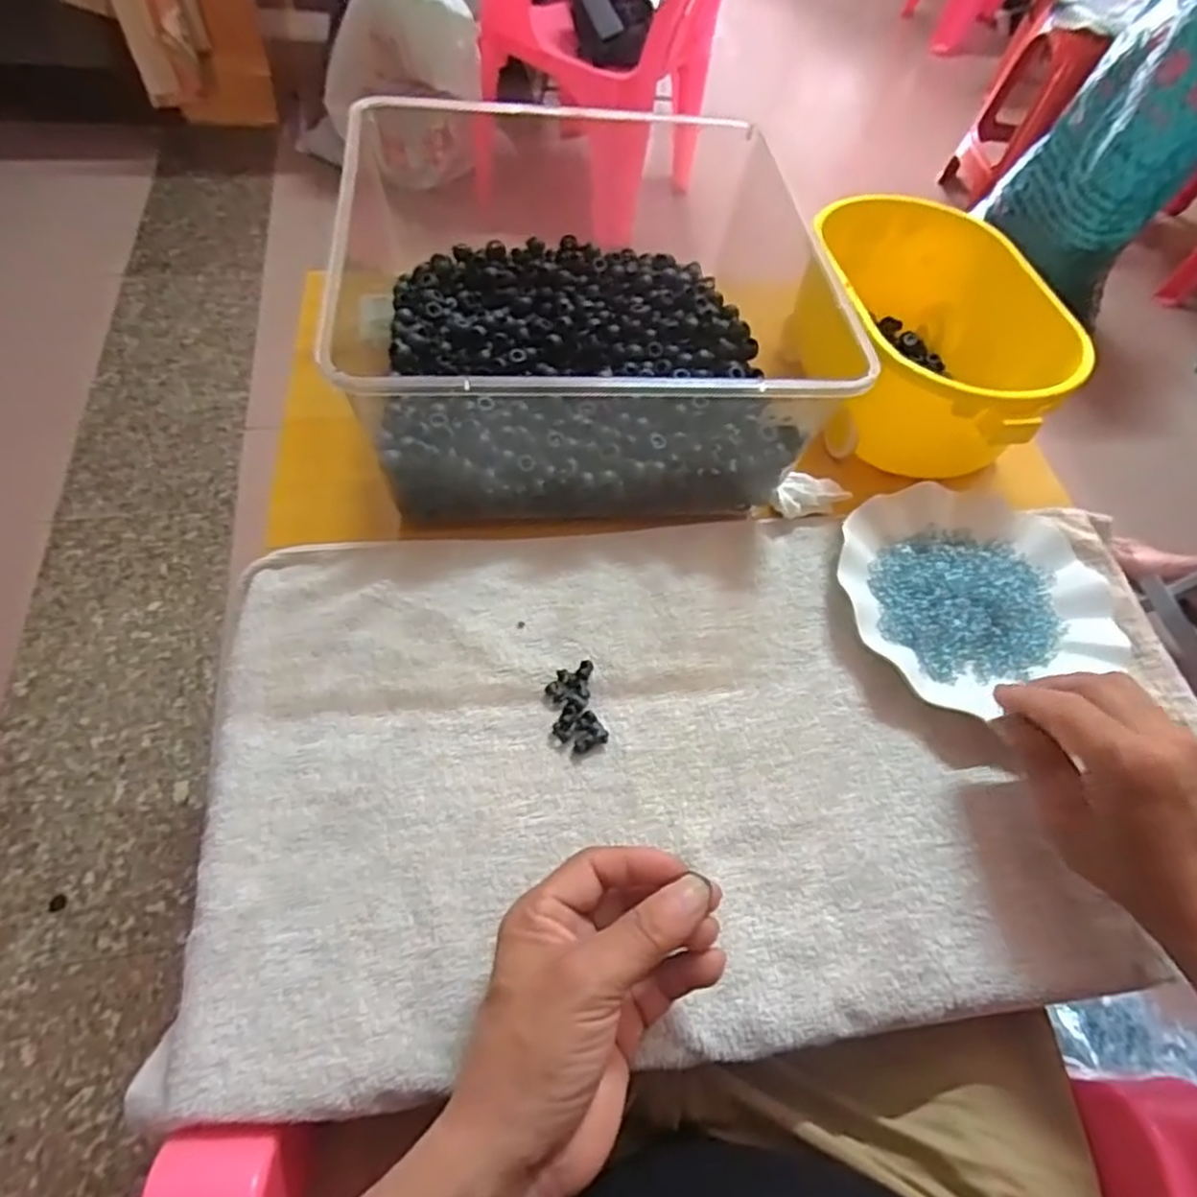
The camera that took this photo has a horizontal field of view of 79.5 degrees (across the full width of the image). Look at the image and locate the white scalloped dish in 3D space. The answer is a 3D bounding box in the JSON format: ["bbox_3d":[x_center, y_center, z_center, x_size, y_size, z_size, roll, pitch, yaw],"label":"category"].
[{"bbox_3d":[0.248,-0.007,0.482,0.175,0.030,0.153,-14,58,-13],"label":"white scalloped dish"}]

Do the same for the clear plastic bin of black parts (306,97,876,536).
[{"bbox_3d":[-0.021,-0.187,0.503,0.285,0.151,0.273,-1,57,-9],"label":"clear plastic bin of black parts"}]

